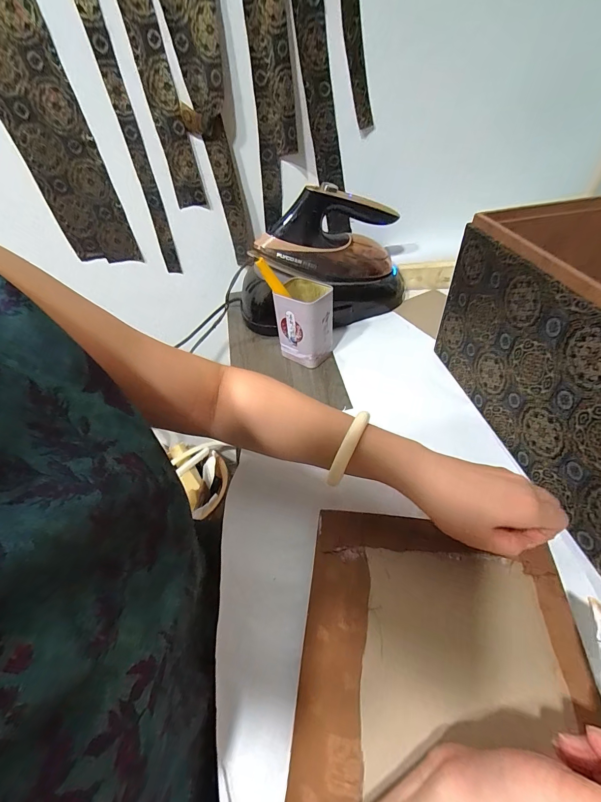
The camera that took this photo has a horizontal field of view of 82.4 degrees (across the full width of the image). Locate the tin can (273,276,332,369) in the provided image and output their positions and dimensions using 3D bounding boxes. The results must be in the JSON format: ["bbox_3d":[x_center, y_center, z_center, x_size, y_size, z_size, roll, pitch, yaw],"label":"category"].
[{"bbox_3d":[0.009,-0.115,0.512,0.077,0.110,0.069,28,54,28],"label":"tin can"}]

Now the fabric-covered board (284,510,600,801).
[{"bbox_3d":[0.103,0.232,0.238,0.214,0.011,0.303,4,46,9],"label":"fabric-covered board"}]

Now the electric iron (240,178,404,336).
[{"bbox_3d":[0.038,-0.223,0.556,0.282,0.195,0.103,-11,46,-6],"label":"electric iron"}]

